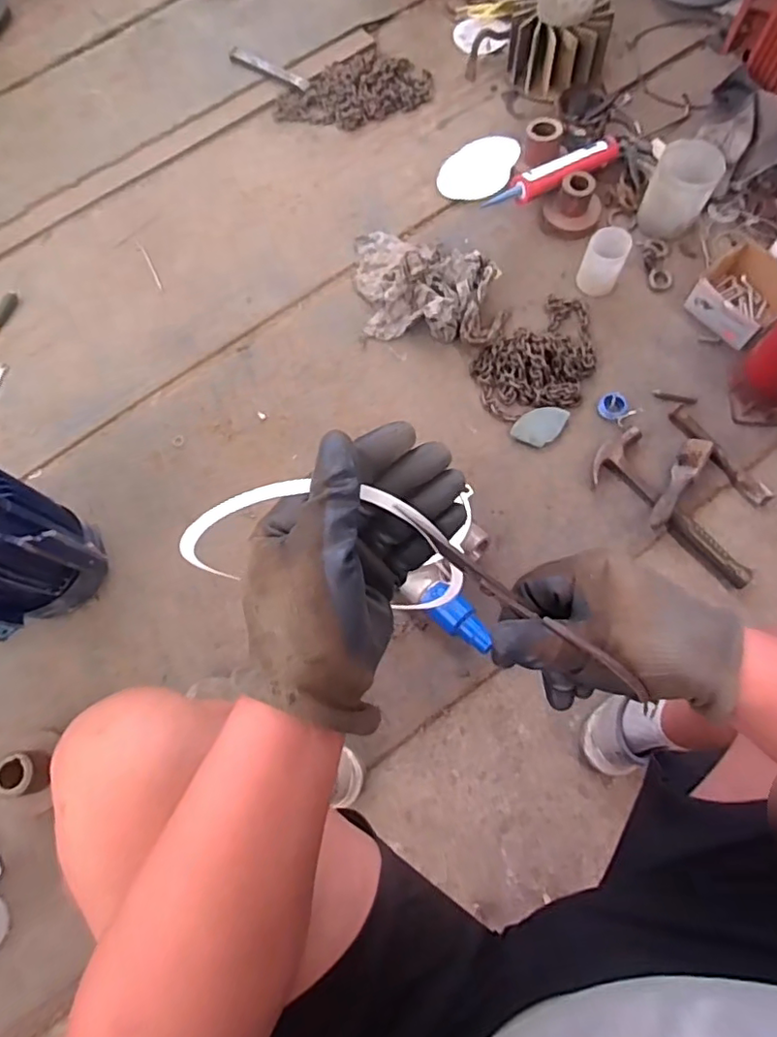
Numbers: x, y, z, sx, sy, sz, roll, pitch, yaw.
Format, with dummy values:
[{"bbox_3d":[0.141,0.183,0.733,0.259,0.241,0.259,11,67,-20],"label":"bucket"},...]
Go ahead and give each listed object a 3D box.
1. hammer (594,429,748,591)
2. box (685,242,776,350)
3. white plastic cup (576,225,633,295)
[{"bbox_3d":[0.479,-0.007,0.994,0.113,0.033,0.318,-31,73,-8],"label":"hammer"},{"bbox_3d":[0.677,-0.428,1.107,0.155,0.077,0.154,-38,74,-10],"label":"box"},{"bbox_3d":[0.420,-0.501,1.132,0.080,0.108,0.072,27,74,10],"label":"white plastic cup"}]

